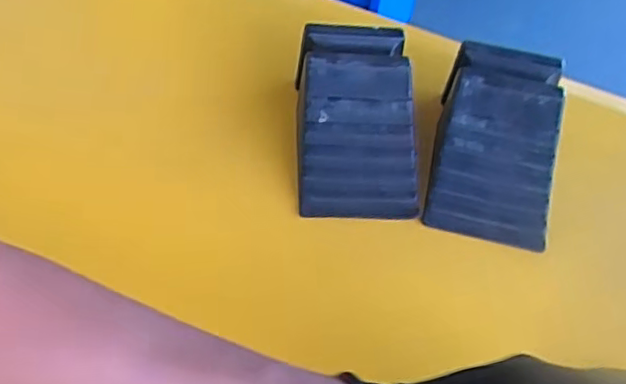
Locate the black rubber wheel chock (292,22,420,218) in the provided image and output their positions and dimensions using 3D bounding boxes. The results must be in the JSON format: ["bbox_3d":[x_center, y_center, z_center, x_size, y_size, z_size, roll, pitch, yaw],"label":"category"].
[{"bbox_3d":[0.037,-0.065,0.556,0.099,0.069,0.168,0,49,-6],"label":"black rubber wheel chock"}]

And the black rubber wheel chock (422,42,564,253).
[{"bbox_3d":[0.157,-0.046,0.548,0.097,0.068,0.168,12,49,4],"label":"black rubber wheel chock"}]

